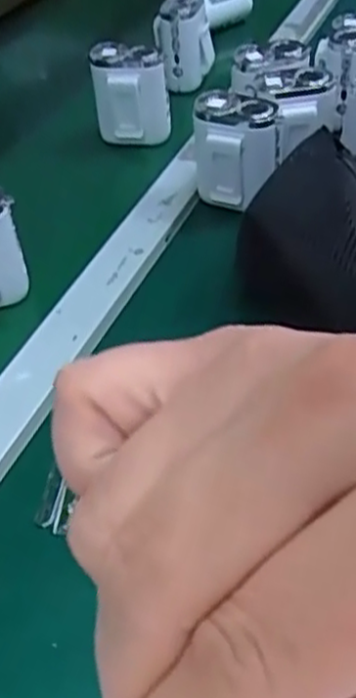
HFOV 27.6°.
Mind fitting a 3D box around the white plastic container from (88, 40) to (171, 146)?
[{"bbox_3d":[-0.043,-0.234,0.668,0.067,0.082,0.037,-8,44,-4],"label":"white plastic container"}]

